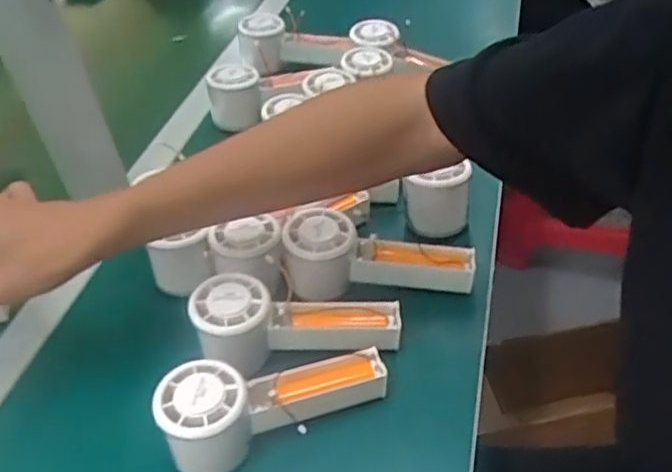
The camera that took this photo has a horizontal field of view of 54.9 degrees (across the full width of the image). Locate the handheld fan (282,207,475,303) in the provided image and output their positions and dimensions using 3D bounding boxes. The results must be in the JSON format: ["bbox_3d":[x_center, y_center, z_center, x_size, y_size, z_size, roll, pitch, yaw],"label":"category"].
[{"bbox_3d":[0.034,0.022,0.528,0.152,0.071,0.055,-1,43,5],"label":"handheld fan"}]

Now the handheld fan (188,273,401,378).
[{"bbox_3d":[-0.032,0.070,0.485,0.153,0.054,0.066,3,42,-11],"label":"handheld fan"}]

